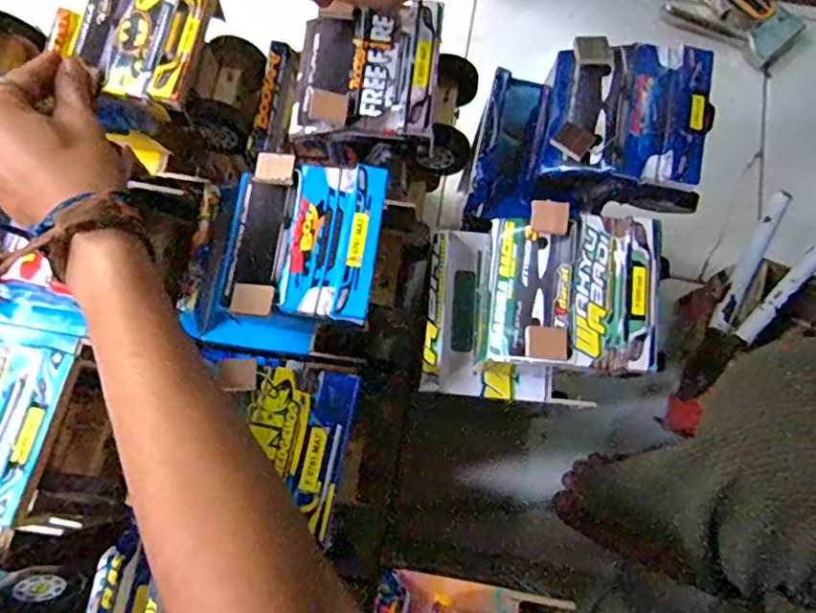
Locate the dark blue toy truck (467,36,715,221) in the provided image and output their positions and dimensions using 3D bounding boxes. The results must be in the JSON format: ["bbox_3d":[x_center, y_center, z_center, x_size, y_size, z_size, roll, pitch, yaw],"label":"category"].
[{"bbox_3d":[0.130,-0.127,0.439,0.146,0.086,0.118,13,77,2],"label":"dark blue toy truck"}]

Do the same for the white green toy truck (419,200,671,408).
[{"bbox_3d":[0.086,0.000,0.411,0.139,0.096,0.122,8,77,1],"label":"white green toy truck"}]

